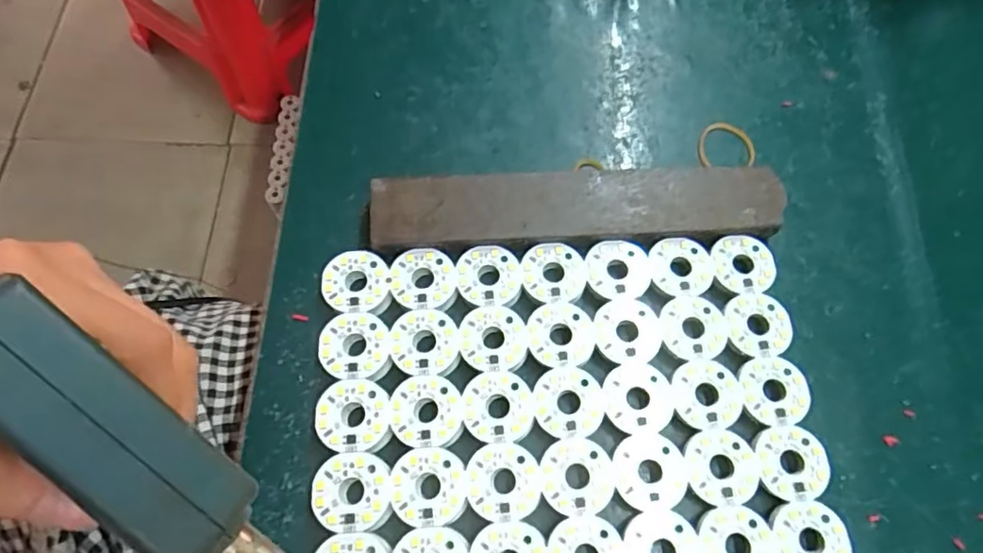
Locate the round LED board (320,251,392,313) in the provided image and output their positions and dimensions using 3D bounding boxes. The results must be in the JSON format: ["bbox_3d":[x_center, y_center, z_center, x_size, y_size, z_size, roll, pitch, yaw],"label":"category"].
[{"bbox_3d":[-0.063,0.003,0.288,0.031,0.004,0.030,1,67,-2],"label":"round LED board"}]

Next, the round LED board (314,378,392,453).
[{"bbox_3d":[-0.059,0.058,0.261,0.031,0.004,0.030,1,67,-2],"label":"round LED board"}]

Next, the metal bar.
[{"bbox_3d":[0.043,-0.033,0.305,0.199,0.017,0.036,-2,67,-4],"label":"metal bar"}]

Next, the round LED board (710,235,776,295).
[{"bbox_3d":[0.122,-0.006,0.297,0.030,0.004,0.029,1,67,-2],"label":"round LED board"}]

